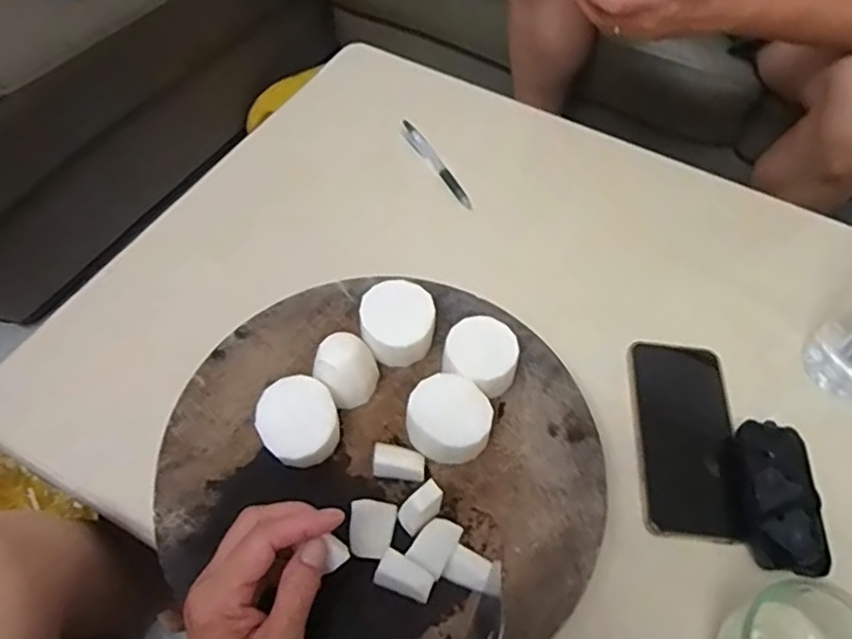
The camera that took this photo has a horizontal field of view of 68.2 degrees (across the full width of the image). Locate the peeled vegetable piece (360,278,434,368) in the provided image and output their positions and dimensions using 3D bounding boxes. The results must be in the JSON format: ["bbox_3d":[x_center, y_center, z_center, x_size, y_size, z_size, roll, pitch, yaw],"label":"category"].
[{"bbox_3d":[-0.022,0.004,0.484,0.053,0.038,0.058,1,56,-3],"label":"peeled vegetable piece"}]

